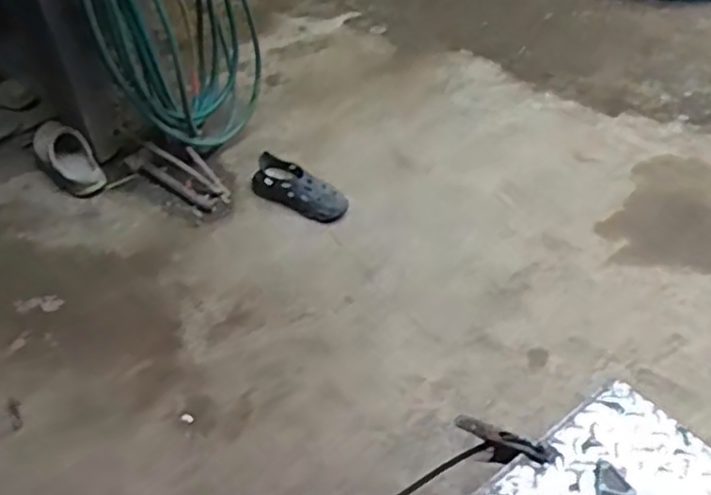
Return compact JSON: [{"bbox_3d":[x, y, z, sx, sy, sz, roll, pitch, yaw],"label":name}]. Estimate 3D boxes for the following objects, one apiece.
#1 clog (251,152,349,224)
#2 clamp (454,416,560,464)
[{"bbox_3d":[-0.149,-0.156,1.748,0.264,0.086,0.115,24,49,27],"label":"clog"},{"bbox_3d":[0.205,0.277,0.941,0.149,0.065,0.033,4,38,46],"label":"clamp"}]

